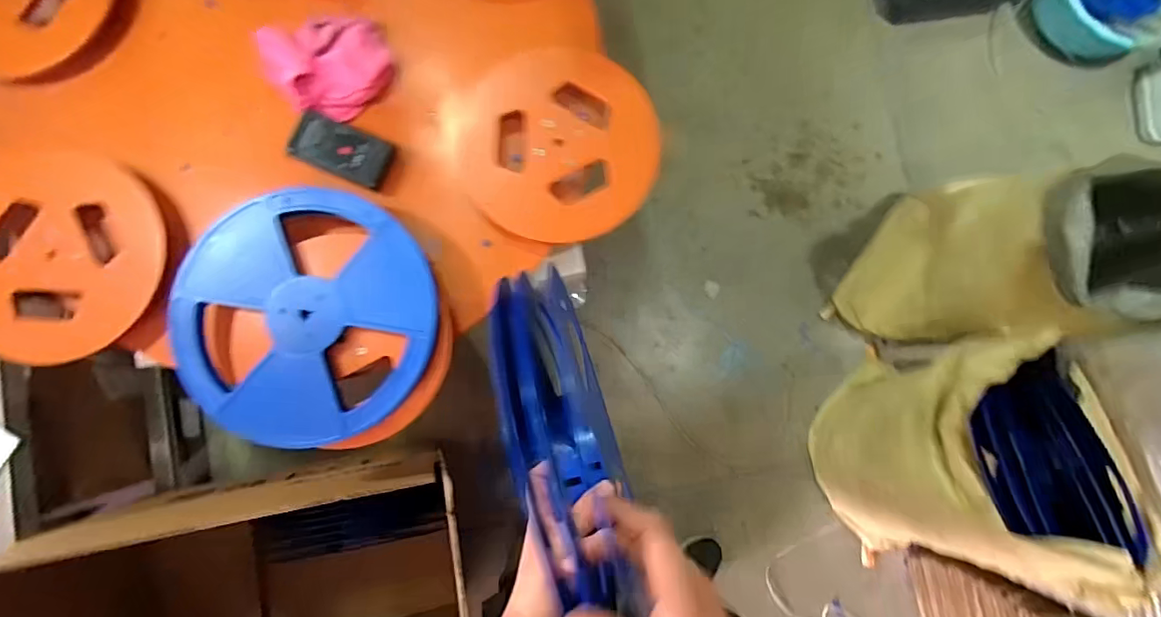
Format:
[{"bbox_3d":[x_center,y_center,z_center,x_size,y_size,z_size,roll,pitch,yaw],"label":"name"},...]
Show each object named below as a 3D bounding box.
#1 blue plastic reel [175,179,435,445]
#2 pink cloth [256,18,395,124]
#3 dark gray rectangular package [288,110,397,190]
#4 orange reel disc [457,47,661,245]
[{"bbox_3d":[-0.349,0.008,0.663,0.328,0.040,0.326,0,86,-3],"label":"blue plastic reel"},{"bbox_3d":[-0.348,-0.345,0.711,0.147,0.048,0.152,44,85,1],"label":"pink cloth"},{"bbox_3d":[-0.330,-0.219,0.700,0.131,0.017,0.070,22,85,-1],"label":"dark gray rectangular package"},{"bbox_3d":[-0.033,-0.234,0.705,0.265,0.051,0.269,0,86,-3],"label":"orange reel disc"}]

